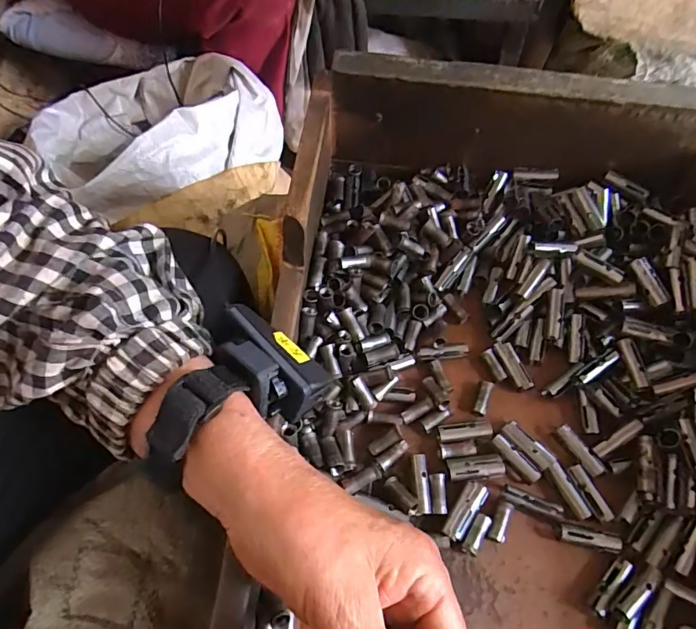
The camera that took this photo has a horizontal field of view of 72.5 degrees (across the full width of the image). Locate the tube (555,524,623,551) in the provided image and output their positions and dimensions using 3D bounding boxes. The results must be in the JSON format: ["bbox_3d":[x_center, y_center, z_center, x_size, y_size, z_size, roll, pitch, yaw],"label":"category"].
[{"bbox_3d":[0.152,0.140,0.298,0.038,0.007,0.010,10,62,5],"label":"tube"}]

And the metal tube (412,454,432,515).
[{"bbox_3d":[0.048,0.110,0.307,0.009,0.008,0.036,-3,62,-2],"label":"metal tube"}]

